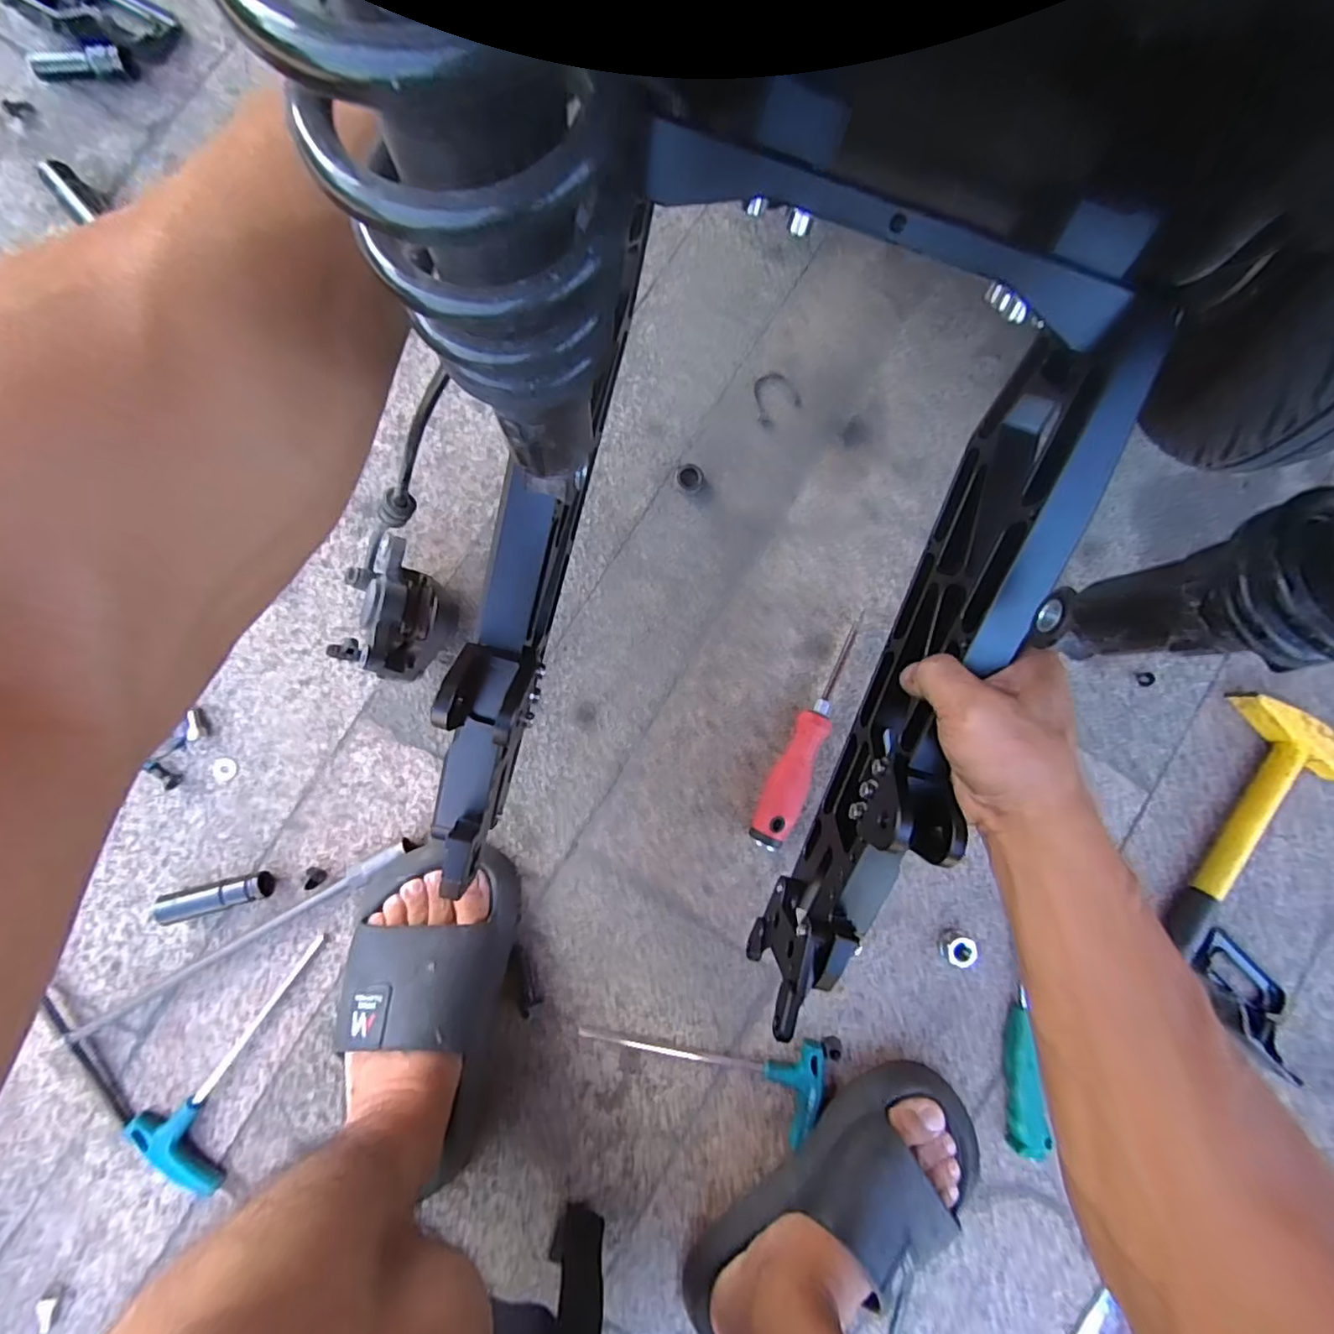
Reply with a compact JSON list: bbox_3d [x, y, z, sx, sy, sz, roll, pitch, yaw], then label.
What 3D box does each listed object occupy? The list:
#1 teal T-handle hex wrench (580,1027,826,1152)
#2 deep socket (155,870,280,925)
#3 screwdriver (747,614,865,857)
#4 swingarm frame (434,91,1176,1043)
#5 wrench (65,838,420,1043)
[{"bbox_3d":[0.028,0.332,0.482,0.192,0.020,0.072,6,87,-4],"label":"teal T-handle hex wrench"},{"bbox_3d":[-0.337,0.172,0.458,0.077,0.022,0.021,-13,89,-5],"label":"deep socket"},{"bbox_3d":[0.116,0.051,0.491,0.028,0.029,0.200,25,86,-3],"label":"screwdriver"},{"bbox_3d":[0.039,-0.017,0.325,0.262,0.114,0.402,16,105,-6],"label":"swingarm frame"},{"bbox_3d":[-0.316,0.205,0.462,0.276,0.019,0.013,-30,90,-5],"label":"wrench"}]

